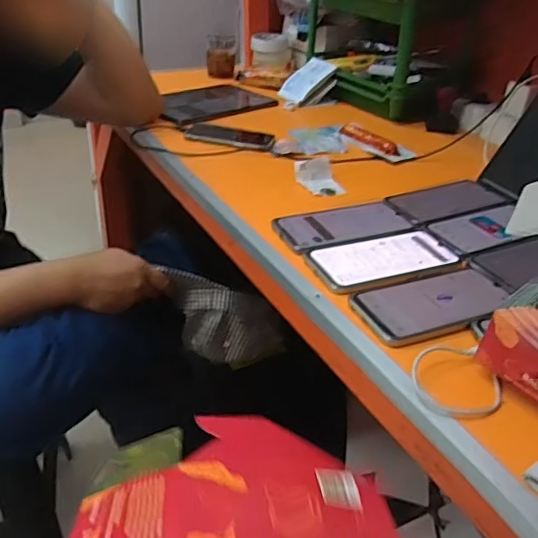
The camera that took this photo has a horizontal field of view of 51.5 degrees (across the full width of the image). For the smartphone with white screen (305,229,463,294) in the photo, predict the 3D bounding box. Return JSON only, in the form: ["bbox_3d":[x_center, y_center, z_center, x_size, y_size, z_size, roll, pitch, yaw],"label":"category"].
[{"bbox_3d":[0.133,-0.012,0.635,0.172,0.007,0.085,-12,37,-23],"label":"smartphone with white screen"}]

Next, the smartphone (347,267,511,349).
[{"bbox_3d":[0.167,0.033,0.566,0.163,0.015,0.084,-12,37,-22],"label":"smartphone"}]

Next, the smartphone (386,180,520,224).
[{"bbox_3d":[0.251,-0.098,0.783,0.184,0.005,0.083,-13,37,-23],"label":"smartphone"}]

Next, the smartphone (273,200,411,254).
[{"bbox_3d":[0.092,-0.060,0.699,0.172,0.005,0.088,-13,37,-24],"label":"smartphone"}]

